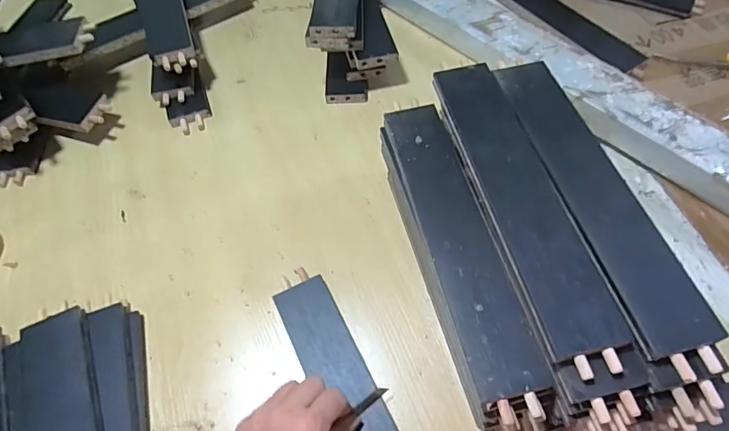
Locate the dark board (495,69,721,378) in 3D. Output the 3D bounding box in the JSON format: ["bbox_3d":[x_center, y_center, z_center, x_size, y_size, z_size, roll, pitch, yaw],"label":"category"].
[{"bbox_3d":[0.187,-0.023,0.380,0.059,0.016,0.296,-13,59,-4],"label":"dark board"}]

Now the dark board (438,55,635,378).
[{"bbox_3d":[0.127,-0.021,0.381,0.057,0.010,0.288,-13,59,-4],"label":"dark board"}]

